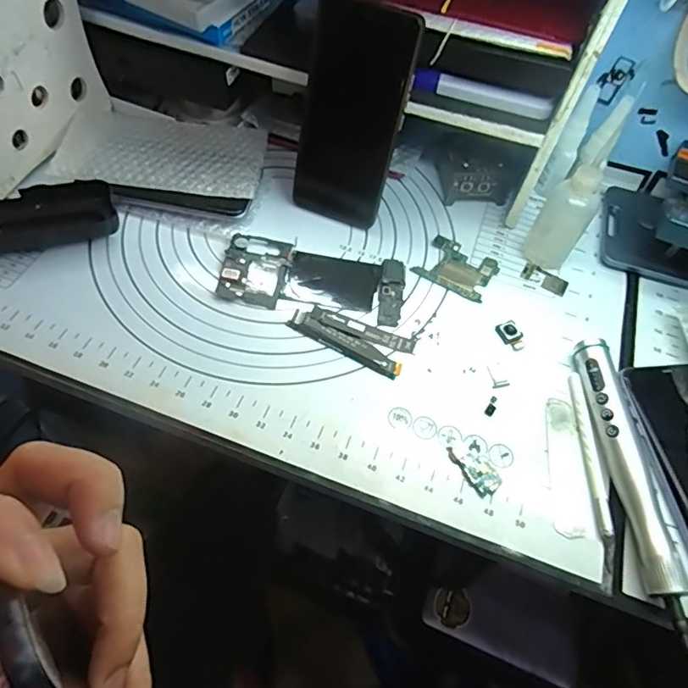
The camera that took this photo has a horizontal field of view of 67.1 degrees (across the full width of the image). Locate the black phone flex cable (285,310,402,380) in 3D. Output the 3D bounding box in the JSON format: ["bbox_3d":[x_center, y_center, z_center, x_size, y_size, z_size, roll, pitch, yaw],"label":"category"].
[{"bbox_3d":[0.001,0.000,0.388,0.091,0.004,0.017,26,59,10],"label":"black phone flex cable"}]

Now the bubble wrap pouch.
[{"bbox_3d":[-0.163,-0.162,0.452,0.180,0.021,0.113,11,57,1],"label":"bubble wrap pouch"}]

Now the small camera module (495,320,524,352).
[{"bbox_3d":[0.130,-0.007,0.401,0.016,0.005,0.026,-21,63,-18],"label":"small camera module"}]

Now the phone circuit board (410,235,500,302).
[{"bbox_3d":[0.095,-0.064,0.435,0.059,0.004,0.049,28,59,11],"label":"phone circuit board"}]

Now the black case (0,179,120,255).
[{"bbox_3d":[-0.236,-0.102,0.406,0.107,0.023,0.051,-13,60,-14],"label":"black case"}]

